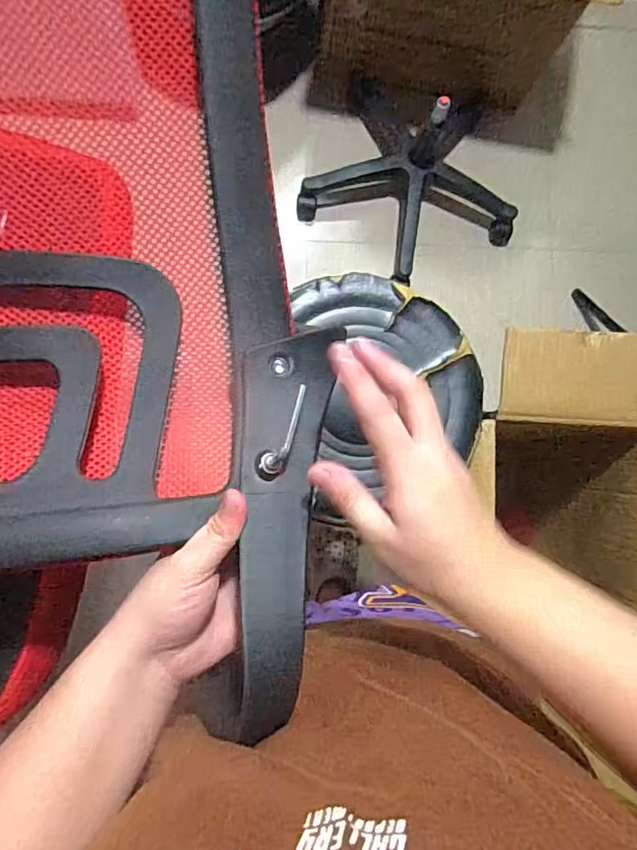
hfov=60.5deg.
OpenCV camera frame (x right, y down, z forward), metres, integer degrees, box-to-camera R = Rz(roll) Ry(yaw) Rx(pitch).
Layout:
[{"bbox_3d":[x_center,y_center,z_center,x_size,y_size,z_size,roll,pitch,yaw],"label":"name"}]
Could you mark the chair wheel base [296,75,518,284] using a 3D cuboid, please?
[{"bbox_3d":[0.237,-0.547,1.153,0.457,0.238,0.416,1,84,-5],"label":"chair wheel base"}]

